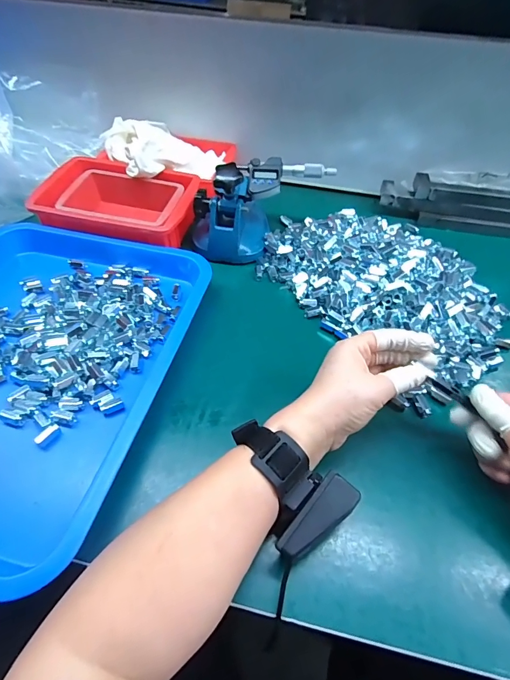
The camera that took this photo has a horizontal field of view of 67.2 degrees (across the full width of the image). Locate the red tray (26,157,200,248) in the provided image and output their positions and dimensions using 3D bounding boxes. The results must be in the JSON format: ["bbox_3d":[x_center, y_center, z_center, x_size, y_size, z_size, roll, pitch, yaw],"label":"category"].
[{"bbox_3d":[-0.191,-0.190,0.547,0.201,0.062,0.133,12,50,7],"label":"red tray"}]

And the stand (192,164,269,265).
[{"bbox_3d":[-0.031,-0.185,0.521,0.104,0.113,0.111,-4,50,-6],"label":"stand"}]

